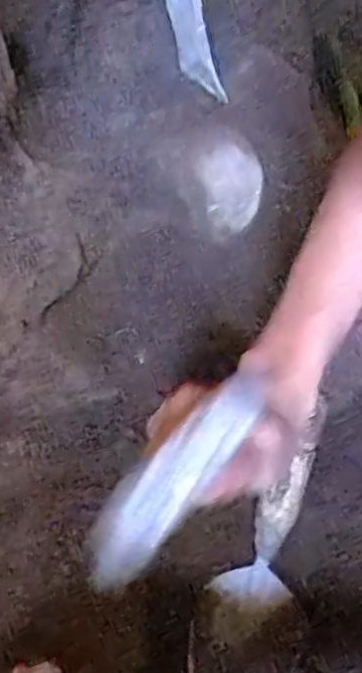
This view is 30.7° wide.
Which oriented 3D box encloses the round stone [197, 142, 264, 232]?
[{"bbox_3d":[0.043,-0.130,0.571,0.054,0.040,0.075,6,64,6],"label":"round stone"}]

